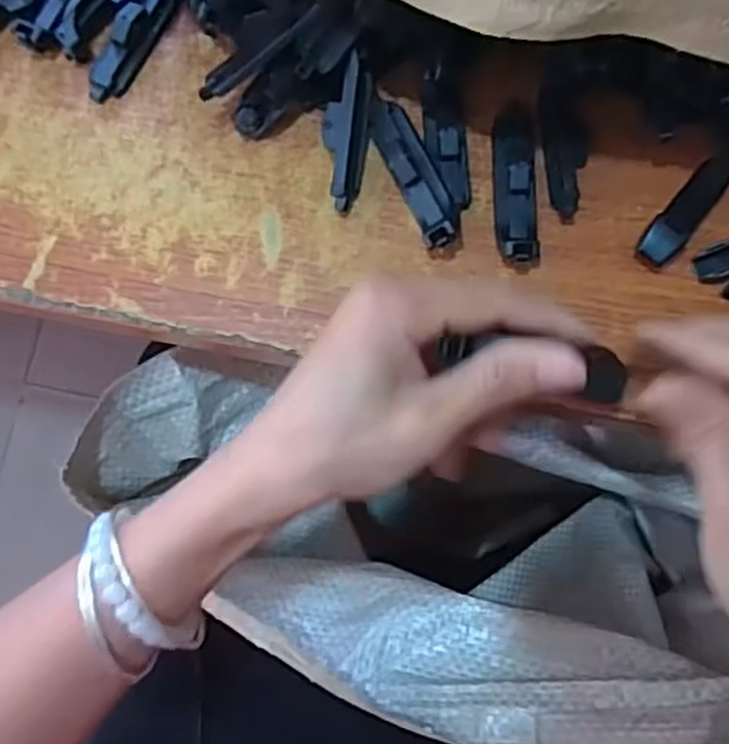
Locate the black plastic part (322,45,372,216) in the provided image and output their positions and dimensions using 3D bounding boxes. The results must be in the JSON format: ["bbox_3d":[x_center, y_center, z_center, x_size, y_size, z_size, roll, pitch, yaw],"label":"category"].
[{"bbox_3d":[-0.008,-0.103,0.335,0.019,0.023,0.063,6,96,2],"label":"black plastic part"}]

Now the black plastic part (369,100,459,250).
[{"bbox_3d":[0.022,-0.088,0.334,0.020,0.020,0.073,-24,81,-3],"label":"black plastic part"}]

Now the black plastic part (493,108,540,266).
[{"bbox_3d":[0.068,-0.082,0.333,0.019,0.017,0.071,0,81,1],"label":"black plastic part"}]

